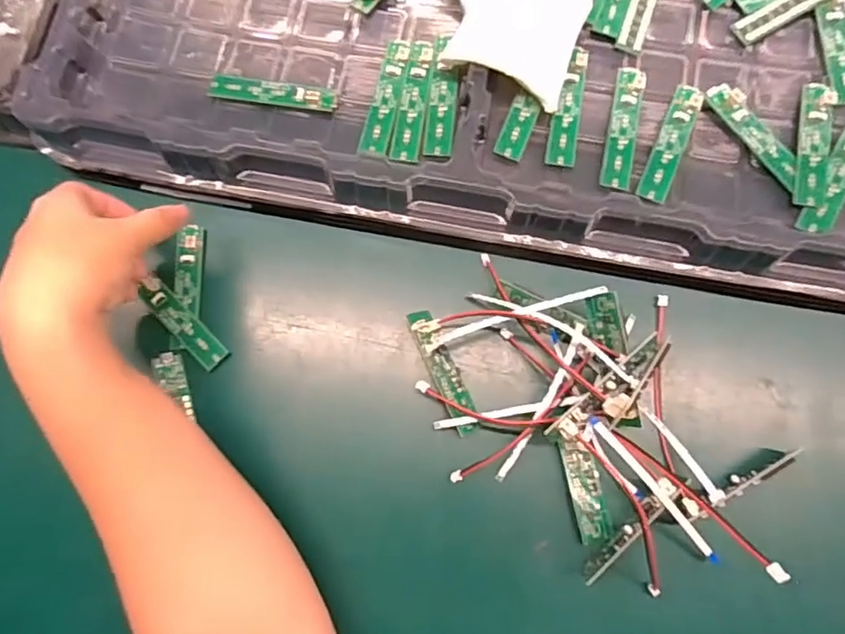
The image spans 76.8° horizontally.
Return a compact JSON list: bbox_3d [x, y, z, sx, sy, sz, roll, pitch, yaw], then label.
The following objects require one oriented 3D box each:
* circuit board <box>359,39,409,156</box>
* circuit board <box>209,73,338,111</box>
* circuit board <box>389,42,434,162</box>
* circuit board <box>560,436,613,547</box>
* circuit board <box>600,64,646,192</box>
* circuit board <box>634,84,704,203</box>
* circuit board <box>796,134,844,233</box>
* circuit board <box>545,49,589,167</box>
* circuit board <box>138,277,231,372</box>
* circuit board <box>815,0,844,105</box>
[{"bbox_3d":[-0.023,-0.142,0.346,0.016,0.004,0.080,11,81,6],"label":"circuit board"},{"bbox_3d":[-0.098,-0.148,0.349,0.082,0.006,0.018,7,77,4],"label":"circuit board"},{"bbox_3d":[-0.006,-0.139,0.344,0.018,0.004,0.082,7,82,6],"label":"circuit board"},{"bbox_3d":[0.099,0.104,0.324,0.020,0.006,0.060,-13,84,2],"label":"circuit board"},{"bbox_3d":[0.128,-0.121,0.341,0.018,0.010,0.084,12,85,4],"label":"circuit board"},{"bbox_3d":[0.156,-0.109,0.334,0.018,0.005,0.079,21,80,12],"label":"circuit board"},{"bbox_3d":[0.254,-0.087,0.325,0.017,0.007,0.080,27,83,21],"label":"circuit board"},{"bbox_3d":[0.093,-0.133,0.343,0.018,0.007,0.076,9,85,4],"label":"circuit board"},{"bbox_3d":[-0.157,0.005,0.350,0.020,0.007,0.072,-45,81,-2],"label":"circuit board"},{"bbox_3d":[0.269,-0.170,0.342,0.020,0.007,0.071,-4,84,3],"label":"circuit board"}]

